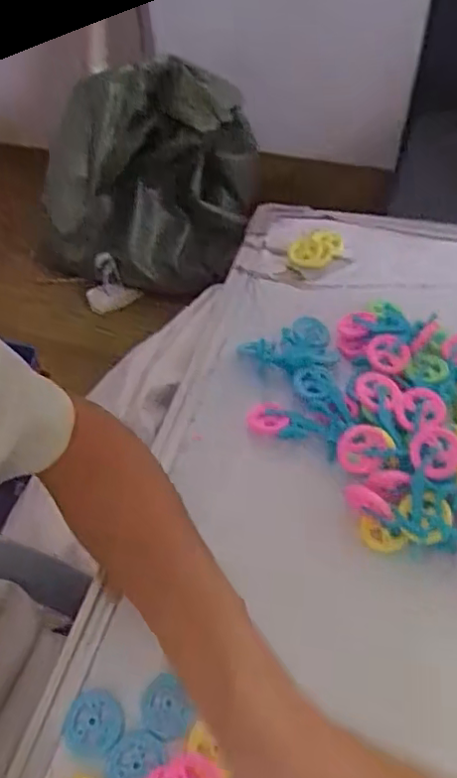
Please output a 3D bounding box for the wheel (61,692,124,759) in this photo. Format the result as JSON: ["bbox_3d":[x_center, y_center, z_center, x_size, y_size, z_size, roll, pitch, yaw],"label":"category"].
[{"bbox_3d":[-0.069,0.172,0.308,0.029,0.005,0.029,-2,48,2],"label":"wheel"}]

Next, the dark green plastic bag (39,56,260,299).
[{"bbox_3d":[-0.180,-0.414,1.202,0.436,0.428,0.278,-15,49,-9],"label":"dark green plastic bag"}]

